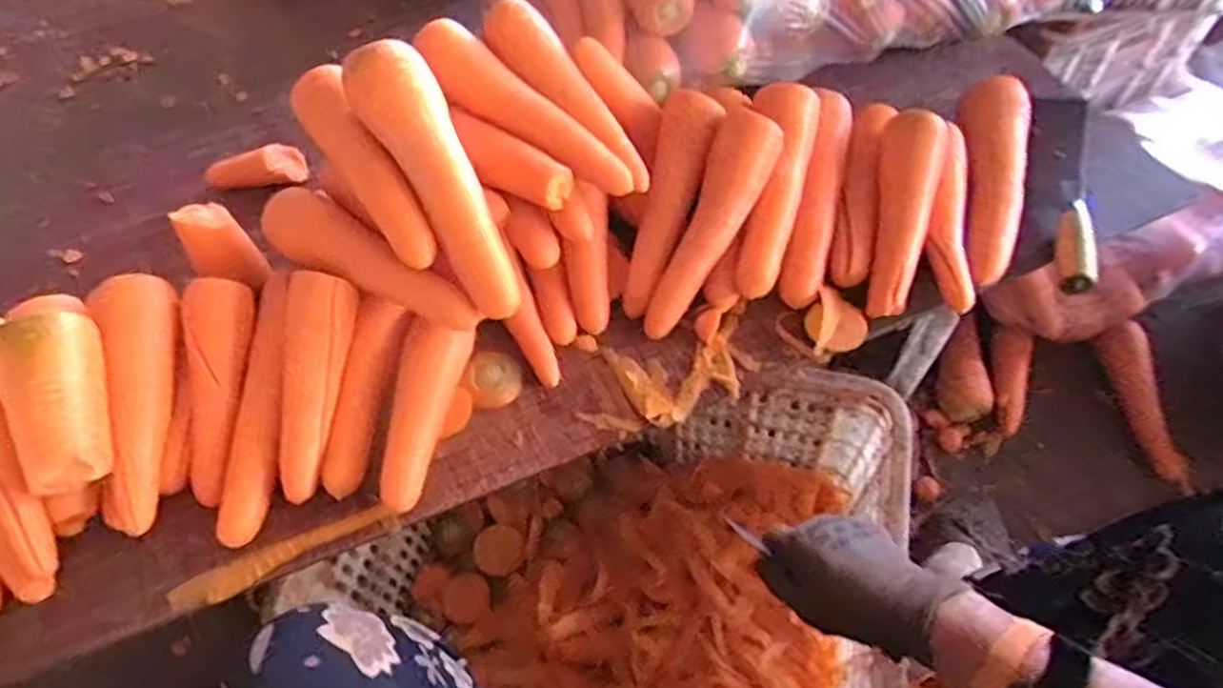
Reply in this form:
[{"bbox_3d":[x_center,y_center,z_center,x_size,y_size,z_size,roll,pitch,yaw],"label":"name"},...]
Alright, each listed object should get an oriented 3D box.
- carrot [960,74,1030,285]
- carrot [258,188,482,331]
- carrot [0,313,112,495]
[{"bbox_3d":[0.374,-0.158,0.703,0.062,0.045,0.218,8,78,8],"label":"carrot"},{"bbox_3d":[-0.202,-0.068,0.594,0.219,0.037,0.048,26,62,18],"label":"carrot"},{"bbox_3d":[-0.406,0.042,0.526,0.048,0.047,0.128,-12,87,-4],"label":"carrot"}]

